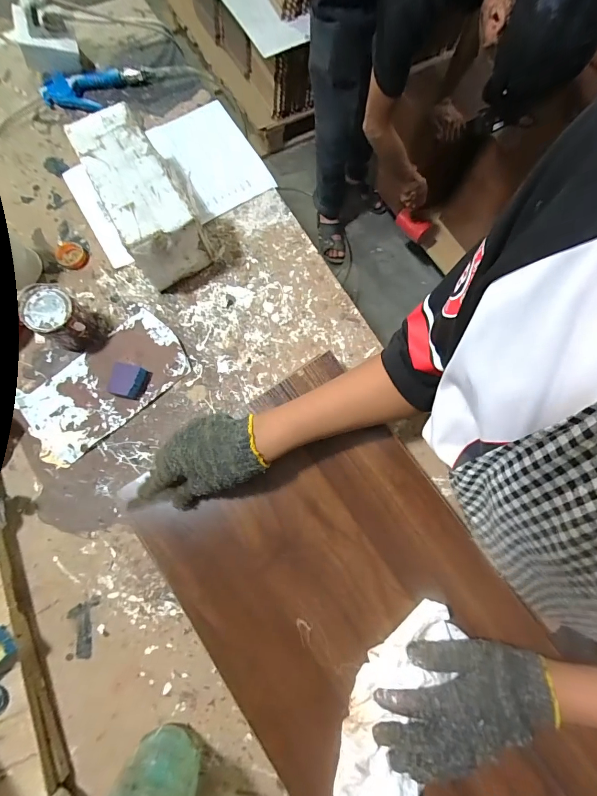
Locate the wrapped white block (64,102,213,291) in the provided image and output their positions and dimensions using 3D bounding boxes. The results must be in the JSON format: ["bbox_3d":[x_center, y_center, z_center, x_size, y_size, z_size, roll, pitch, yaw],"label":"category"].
[{"bbox_3d":[-0.228,-0.290,0.546,0.106,0.113,0.239,-29,79,-12],"label":"wrapped white block"}]

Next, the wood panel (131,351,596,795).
[{"bbox_3d":[0.116,0.302,0.405,0.317,0.015,0.680,-35,80,-9],"label":"wood panel"}]

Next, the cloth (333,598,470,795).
[{"bbox_3d":[0.092,0.342,0.371,0.085,0.034,0.264,18,71,6],"label":"cloth"}]

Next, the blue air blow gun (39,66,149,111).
[{"bbox_3d":[-0.362,-0.546,0.657,0.184,0.022,0.074,-11,76,-1],"label":"blue air blow gun"}]

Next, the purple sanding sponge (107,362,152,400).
[{"bbox_3d":[-0.237,-0.023,0.519,0.043,0.027,0.045,8,76,4],"label":"purple sanding sponge"}]

